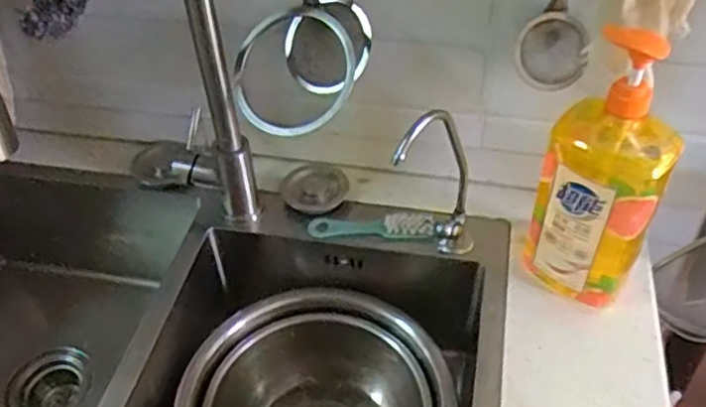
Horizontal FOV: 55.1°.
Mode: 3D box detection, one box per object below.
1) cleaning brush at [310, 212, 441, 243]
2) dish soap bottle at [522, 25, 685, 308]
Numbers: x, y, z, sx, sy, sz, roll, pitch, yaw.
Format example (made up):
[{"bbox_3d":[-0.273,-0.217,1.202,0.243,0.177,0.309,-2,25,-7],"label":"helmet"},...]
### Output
[{"bbox_3d":[0.024,0.026,0.817,0.151,0.022,0.040,2,45,5],"label":"cleaning brush"},{"bbox_3d":[0.244,-0.028,0.656,0.113,0.287,0.083,26,52,26],"label":"dish soap bottle"}]

